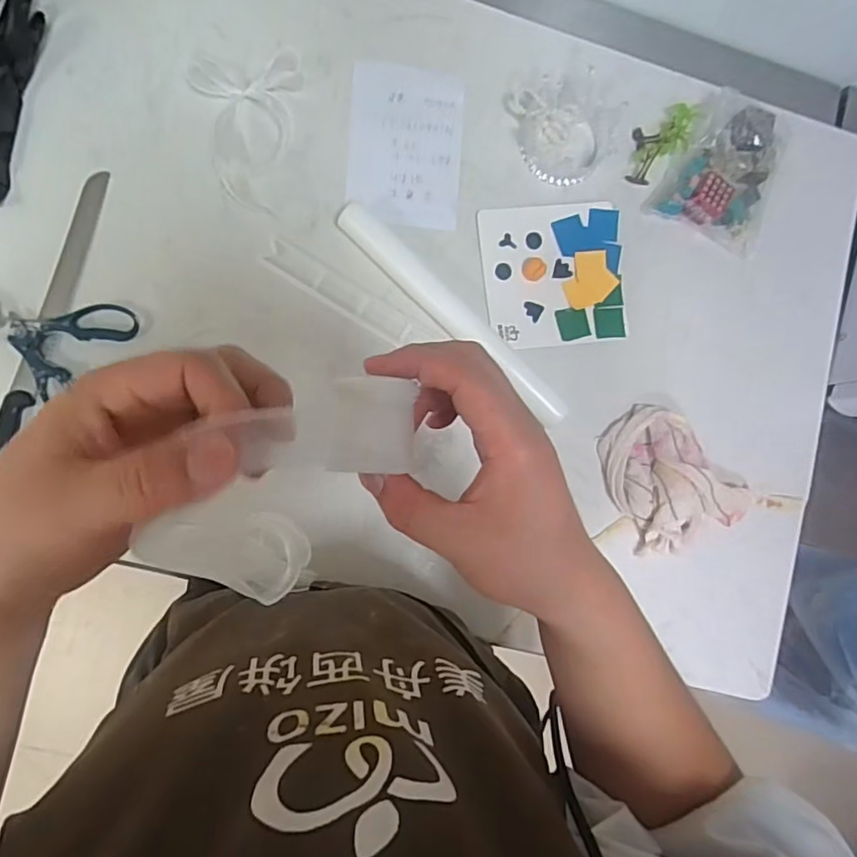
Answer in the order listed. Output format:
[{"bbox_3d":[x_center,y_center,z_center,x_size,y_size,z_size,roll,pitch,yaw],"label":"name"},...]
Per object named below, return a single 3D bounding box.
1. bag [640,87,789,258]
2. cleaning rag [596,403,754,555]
[{"bbox_3d":[0.361,-0.315,0.676,0.135,0.037,0.168,24,85,-6],"label":"bag"},{"bbox_3d":[0.283,0.053,0.649,0.153,0.049,0.172,-28,92,-7],"label":"cleaning rag"}]

